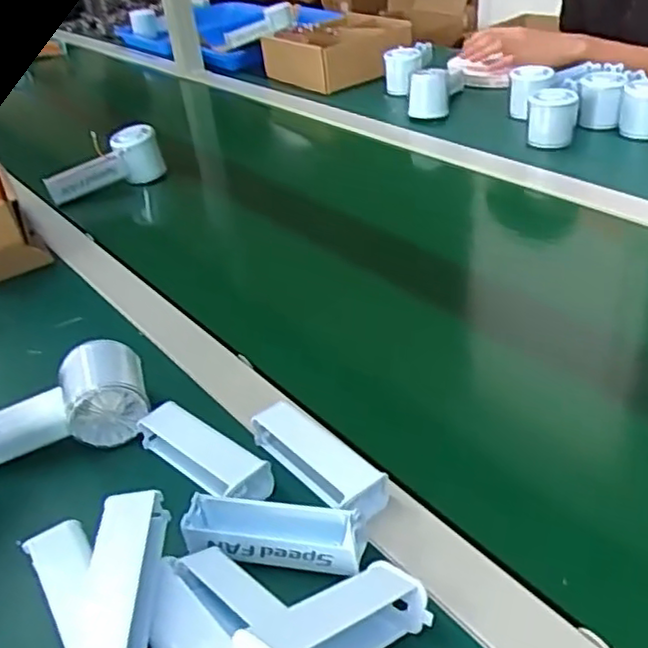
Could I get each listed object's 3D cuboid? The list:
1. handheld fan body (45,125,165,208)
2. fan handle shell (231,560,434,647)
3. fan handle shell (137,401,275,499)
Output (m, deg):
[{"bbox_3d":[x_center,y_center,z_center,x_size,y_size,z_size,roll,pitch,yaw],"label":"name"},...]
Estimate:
[{"bbox_3d":[-0.279,-0.203,0.888,0.148,0.072,0.047,-26,39,-24],"label":"handheld fan body"},{"bbox_3d":[0.003,0.146,0.327,0.107,0.030,0.035,-3,23,-45],"label":"fan handle shell"},{"bbox_3d":[-0.082,0.089,0.469,0.104,0.032,0.033,22,44,35],"label":"fan handle shell"}]

